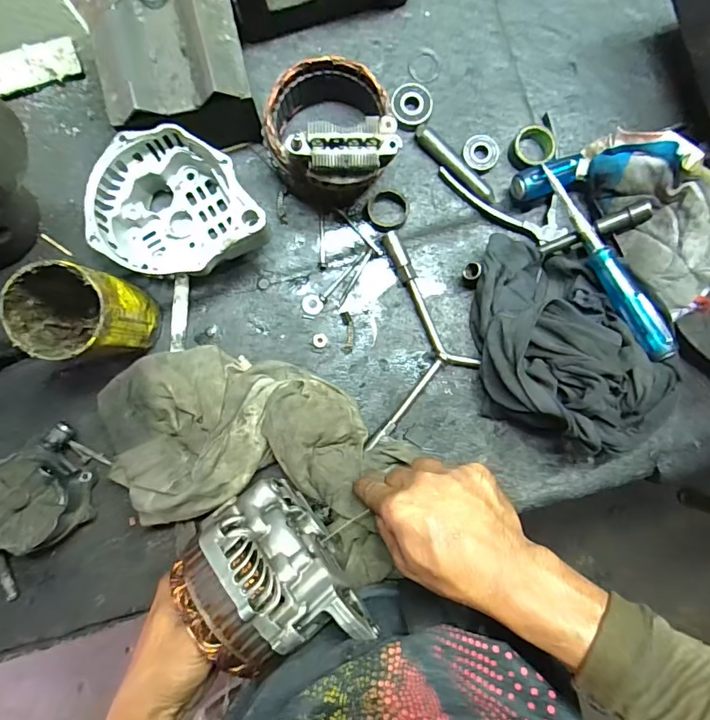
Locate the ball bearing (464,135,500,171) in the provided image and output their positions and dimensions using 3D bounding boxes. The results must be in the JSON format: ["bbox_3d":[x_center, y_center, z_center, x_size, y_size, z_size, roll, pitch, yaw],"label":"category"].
[{"bbox_3d":[0.125,-0.203,0.454,0.036,0.016,0.038,2,88,0],"label":"ball bearing"}]

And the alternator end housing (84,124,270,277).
[{"bbox_3d":[-0.158,-0.131,0.415,0.132,0.078,0.125,0,88,0],"label":"alternator end housing"}]

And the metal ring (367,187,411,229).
[{"bbox_3d":[0.032,-0.145,0.446,0.040,0.014,0.038,0,88,0],"label":"metal ring"}]

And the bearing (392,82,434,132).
[{"bbox_3d":[0.056,-0.249,0.453,0.039,0.017,0.043,7,88,0],"label":"bearing"}]

